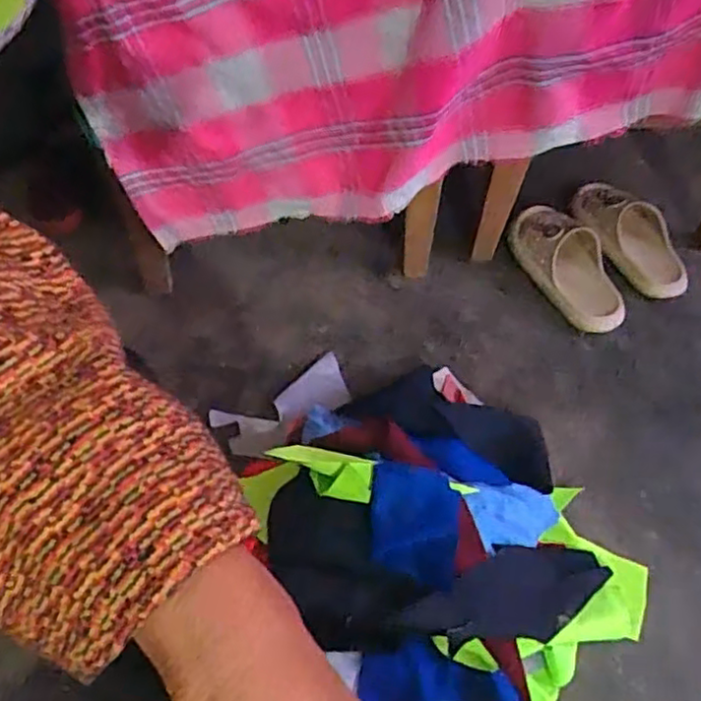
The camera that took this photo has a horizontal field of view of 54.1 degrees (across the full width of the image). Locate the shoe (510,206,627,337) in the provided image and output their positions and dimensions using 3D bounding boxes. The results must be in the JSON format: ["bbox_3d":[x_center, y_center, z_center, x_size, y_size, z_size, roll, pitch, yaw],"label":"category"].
[{"bbox_3d":[0.290,-0.120,0.941,0.101,0.053,0.216,-13,54,-14],"label":"shoe"}]

